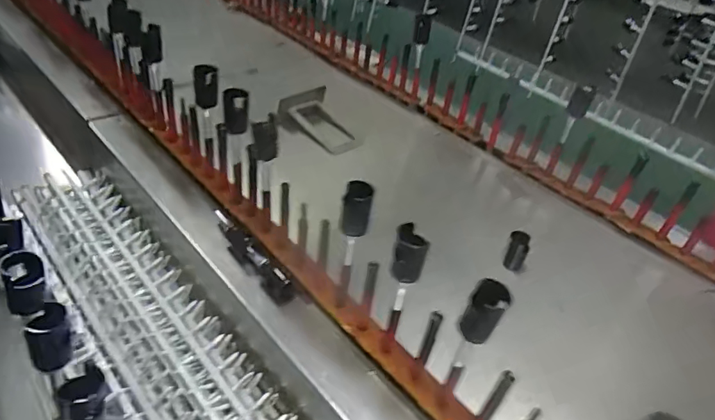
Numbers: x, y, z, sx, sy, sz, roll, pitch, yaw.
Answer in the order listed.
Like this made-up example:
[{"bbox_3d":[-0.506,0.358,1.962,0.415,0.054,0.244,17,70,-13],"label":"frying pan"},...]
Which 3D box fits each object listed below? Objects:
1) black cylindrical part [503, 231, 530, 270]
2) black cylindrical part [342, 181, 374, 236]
[{"bbox_3d":[0.299,0.080,0.944,0.037,0.078,0.031,17,30,17],"label":"black cylindrical part"},{"bbox_3d":[-0.001,0.000,0.676,0.036,0.073,0.035,5,29,-5],"label":"black cylindrical part"}]

